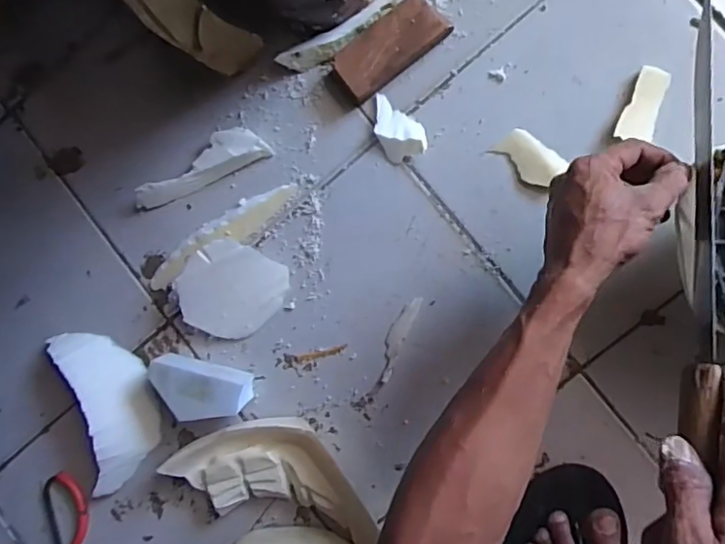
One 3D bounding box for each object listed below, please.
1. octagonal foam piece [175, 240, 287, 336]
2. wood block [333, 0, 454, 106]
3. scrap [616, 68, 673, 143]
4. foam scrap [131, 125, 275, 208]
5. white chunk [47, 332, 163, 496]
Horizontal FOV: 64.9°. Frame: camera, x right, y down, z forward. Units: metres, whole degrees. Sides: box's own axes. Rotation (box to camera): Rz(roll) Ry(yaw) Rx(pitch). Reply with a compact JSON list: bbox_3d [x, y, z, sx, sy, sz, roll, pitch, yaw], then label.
[{"bbox_3d":[-0.137,0.020,0.583,0.098,0.009,0.101,33,104,-17],"label":"octagonal foam piece"},{"bbox_3d":[0.027,-0.219,0.561,0.113,0.028,0.052,-36,85,8],"label":"wood block"},{"bbox_3d":[0.262,-0.156,0.532,0.033,0.004,0.068,15,93,9],"label":"scrap"},{"bbox_3d":[-0.170,-0.111,0.591,0.144,0.024,0.040,-24,87,8],"label":"foam scrap"},{"bbox_3d":[-0.264,0.141,0.605,0.095,0.050,0.173,-20,87,9],"label":"white chunk"}]

